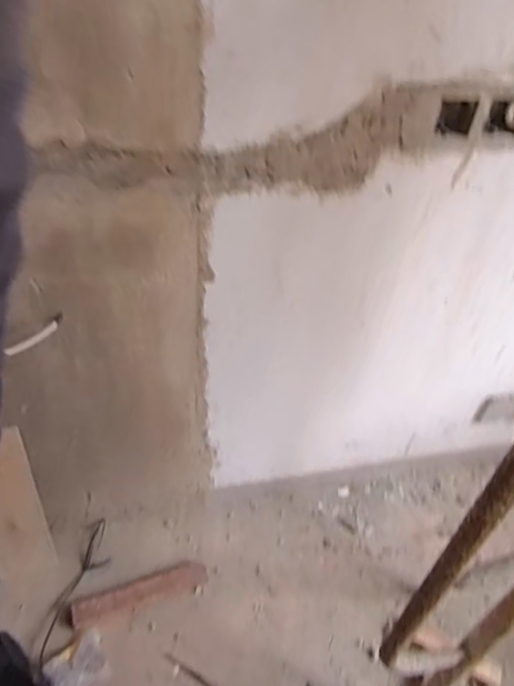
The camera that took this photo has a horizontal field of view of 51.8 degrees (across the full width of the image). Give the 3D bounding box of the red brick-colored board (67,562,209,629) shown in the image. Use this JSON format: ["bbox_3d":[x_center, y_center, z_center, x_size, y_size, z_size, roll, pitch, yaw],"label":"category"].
[{"bbox_3d":[-0.300,0.639,1.360,0.343,0.026,0.072,-13,47,-18],"label":"red brick-colored board"}]

